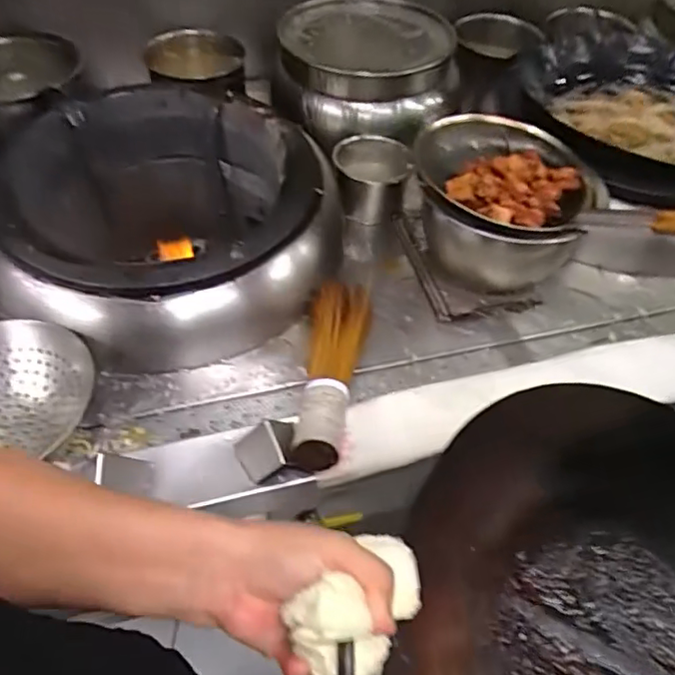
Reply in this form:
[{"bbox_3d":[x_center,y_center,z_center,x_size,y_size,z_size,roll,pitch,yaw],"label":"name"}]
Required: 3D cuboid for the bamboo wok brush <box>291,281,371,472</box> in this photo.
[{"bbox_3d":[-0.003,0.034,0.707,0.080,0.088,0.293,4,49,1],"label":"bamboo wok brush"}]

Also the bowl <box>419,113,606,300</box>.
[{"bbox_3d":[0.237,-0.190,0.837,0.237,0.165,0.224,1,49,-1],"label":"bowl"}]

